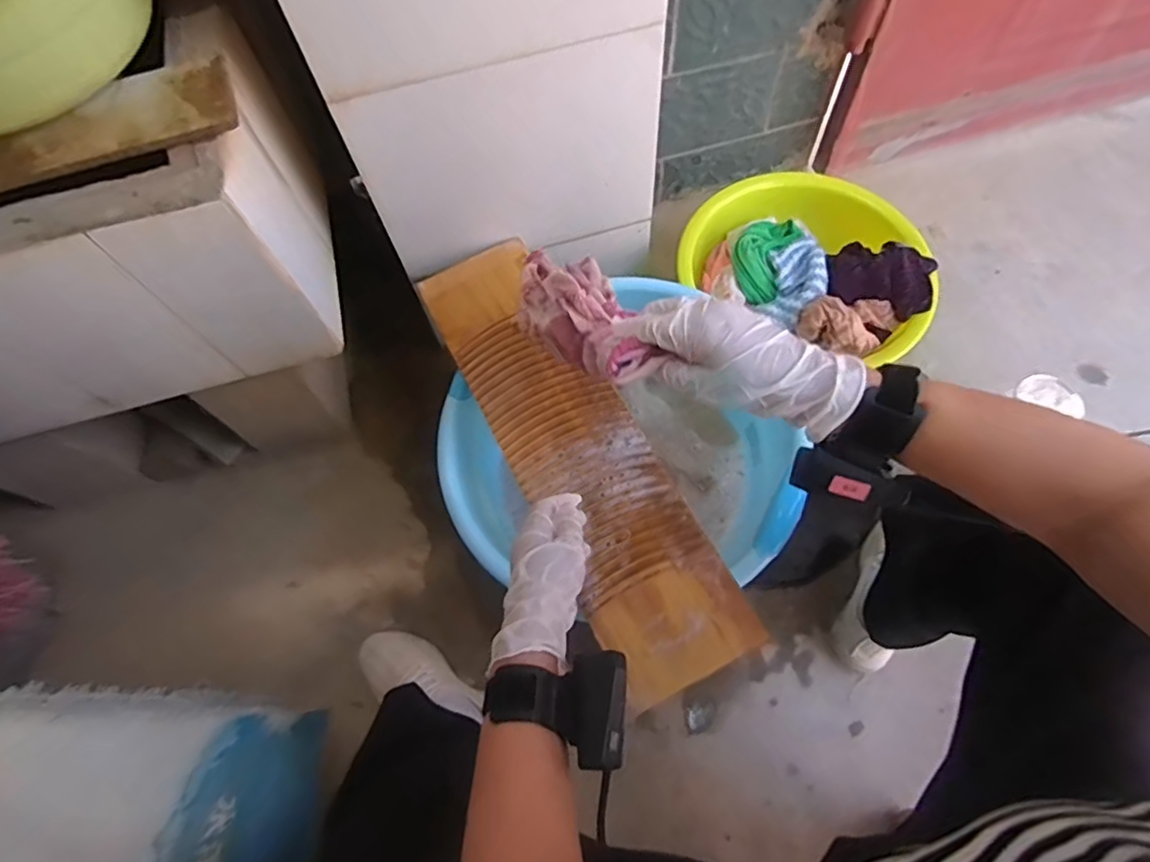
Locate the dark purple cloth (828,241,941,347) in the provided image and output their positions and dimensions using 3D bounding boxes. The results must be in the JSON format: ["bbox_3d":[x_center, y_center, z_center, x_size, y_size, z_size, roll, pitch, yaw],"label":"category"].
[{"bbox_3d":[0.432,-0.220,0.868,0.112,0.064,0.155,-28,67,-9],"label":"dark purple cloth"}]

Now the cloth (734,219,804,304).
[{"bbox_3d":[0.282,-0.265,0.909,0.079,0.030,0.148,23,69,13],"label":"cloth"}]

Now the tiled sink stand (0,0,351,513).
[{"bbox_3d":[-0.592,-0.175,0.747,0.575,0.454,0.340,-17,66,-4],"label":"tiled sink stand"}]

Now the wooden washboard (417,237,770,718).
[{"bbox_3d":[-0.007,0.010,0.707,0.156,0.017,0.576,-29,68,-9],"label":"wooden washboard"}]

